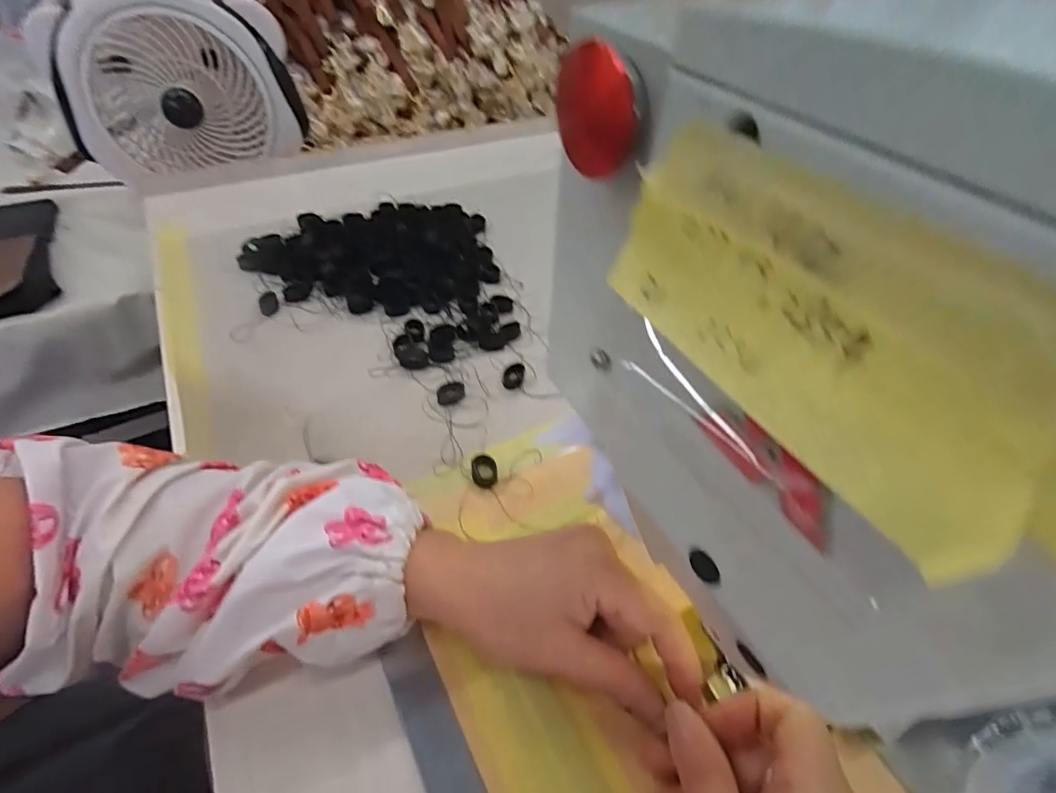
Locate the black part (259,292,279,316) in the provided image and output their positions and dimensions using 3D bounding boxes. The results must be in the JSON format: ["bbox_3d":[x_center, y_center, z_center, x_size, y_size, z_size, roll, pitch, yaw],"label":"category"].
[{"bbox_3d":[-0.215,-0.076,0.428,0.013,0.007,0.027,-17,50,-12],"label":"black part"}]

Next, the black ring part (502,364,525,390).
[{"bbox_3d":[-0.010,-0.015,0.380,0.013,0.006,0.022,16,51,16],"label":"black ring part"}]

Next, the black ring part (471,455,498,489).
[{"bbox_3d":[-0.027,0.047,0.322,0.015,0.008,0.019,-10,49,-7],"label":"black ring part"}]

